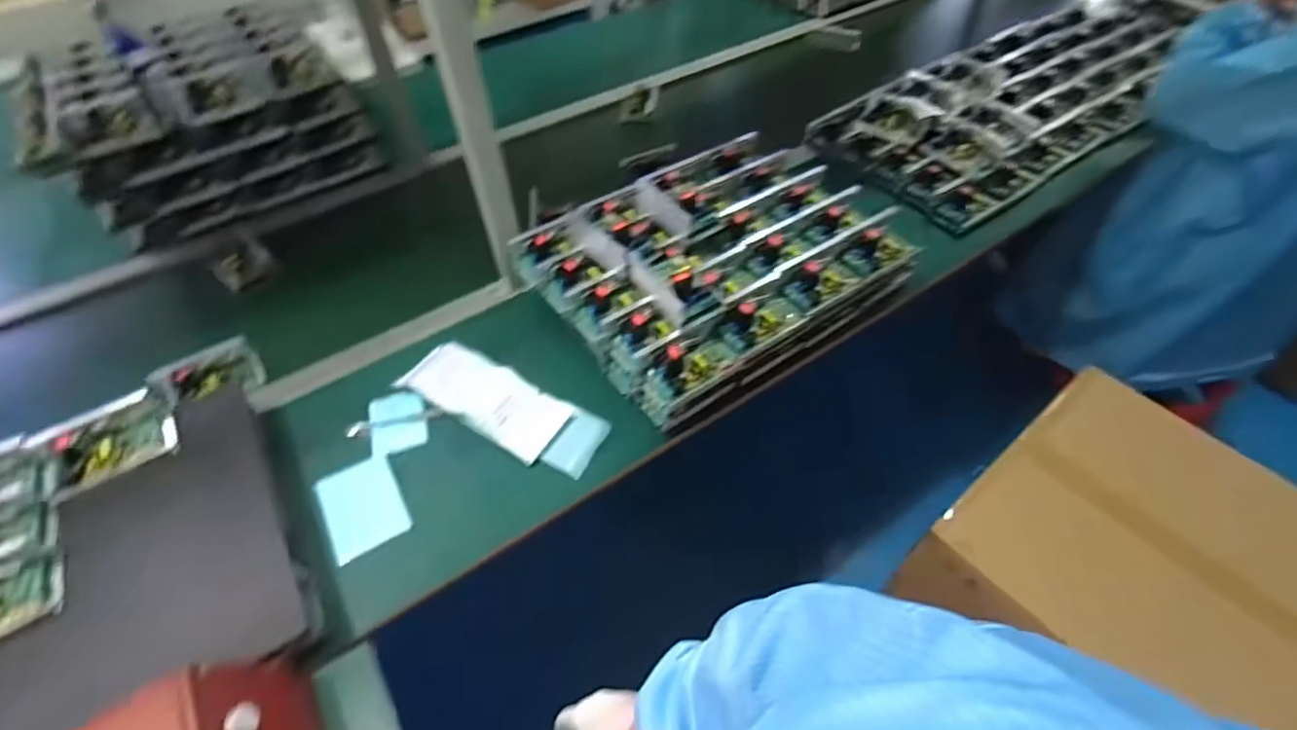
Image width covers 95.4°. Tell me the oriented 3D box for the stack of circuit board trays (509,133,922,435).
[{"bbox_3d":[0.109,-0.181,0.945,0.514,0.138,0.400,-33,58,-22],"label":"stack of circuit board trays"}]

